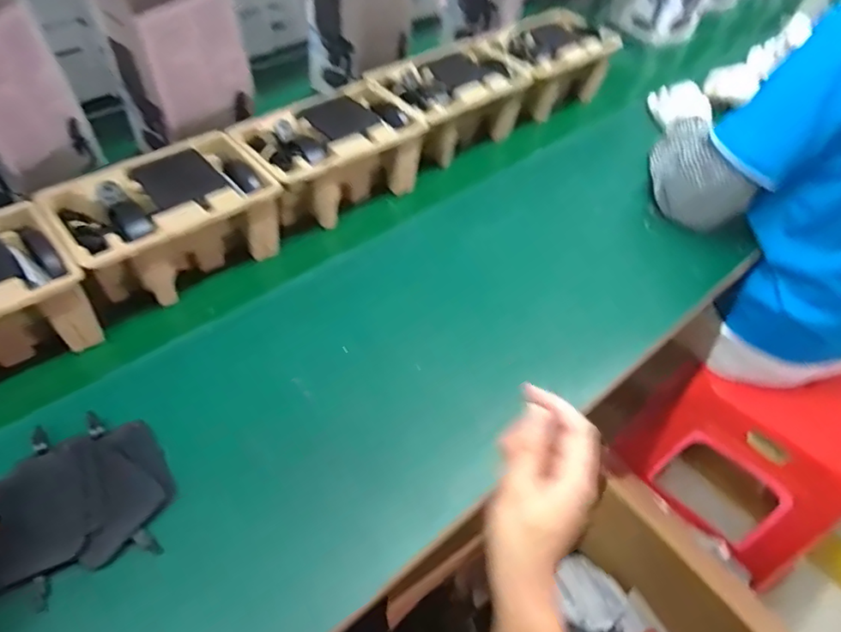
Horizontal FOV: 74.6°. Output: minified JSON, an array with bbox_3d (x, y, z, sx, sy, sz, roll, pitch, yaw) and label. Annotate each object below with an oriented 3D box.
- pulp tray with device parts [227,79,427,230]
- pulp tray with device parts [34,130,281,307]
[{"bbox_3d":[-0.122,-0.211,0.759,0.223,0.114,0.148,-33,58,-29],"label":"pulp tray with device parts"},{"bbox_3d":[-0.295,-0.106,0.656,0.221,0.107,0.148,-32,58,-29],"label":"pulp tray with device parts"}]

